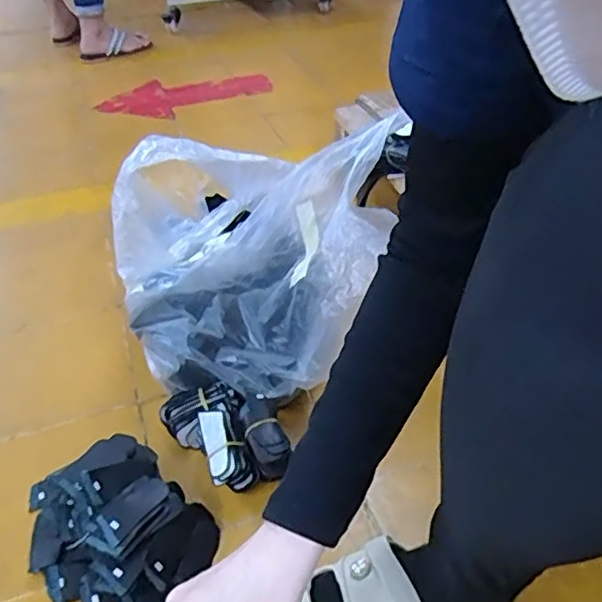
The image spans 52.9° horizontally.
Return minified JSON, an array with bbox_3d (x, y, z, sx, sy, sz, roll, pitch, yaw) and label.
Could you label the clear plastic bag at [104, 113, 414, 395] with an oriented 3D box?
[{"bbox_3d":[-0.062,-0.049,0.708,0.306,0.253,0.198,4,40,8],"label":"clear plastic bag"}]

